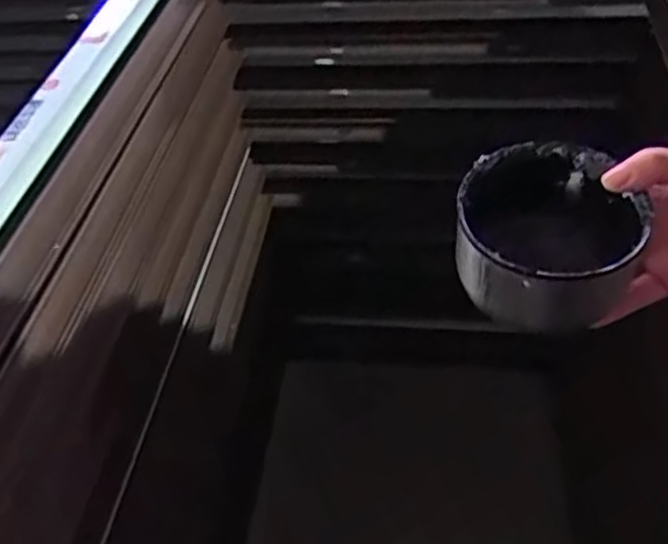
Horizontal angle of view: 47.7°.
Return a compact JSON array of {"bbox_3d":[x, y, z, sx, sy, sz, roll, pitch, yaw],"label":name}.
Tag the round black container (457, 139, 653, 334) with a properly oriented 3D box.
[{"bbox_3d":[0.122,-0.017,0.436,0.098,0.069,0.107,-3,43,3],"label":"round black container"}]

